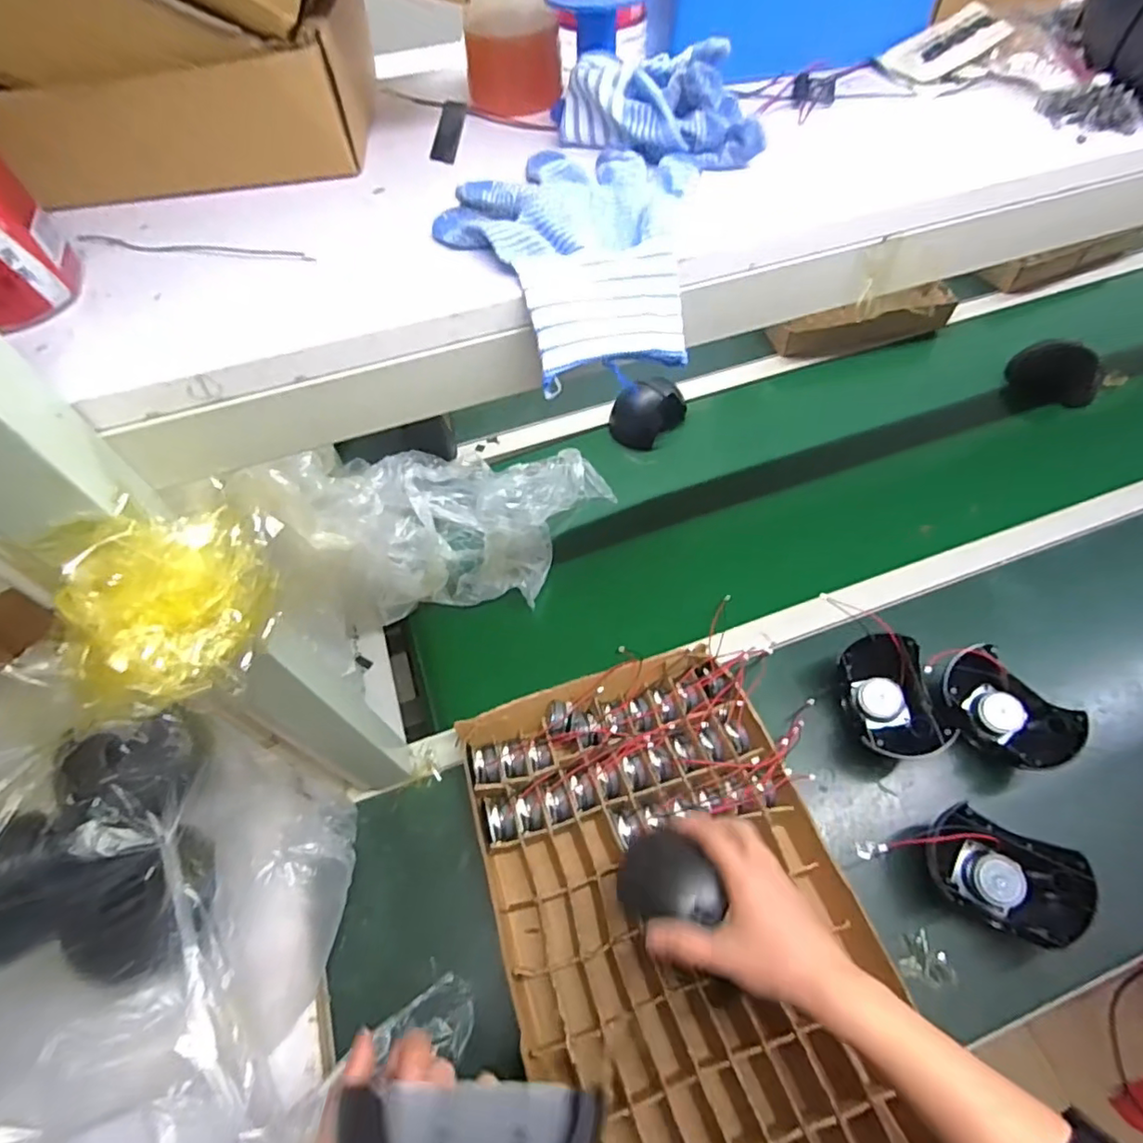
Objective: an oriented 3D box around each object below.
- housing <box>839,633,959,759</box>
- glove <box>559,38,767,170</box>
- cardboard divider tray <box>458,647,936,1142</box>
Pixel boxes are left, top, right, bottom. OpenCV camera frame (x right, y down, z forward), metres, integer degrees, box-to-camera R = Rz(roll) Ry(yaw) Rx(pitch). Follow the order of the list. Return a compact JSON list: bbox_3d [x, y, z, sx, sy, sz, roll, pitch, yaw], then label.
[{"bbox_3d":[0.346,0.144,0.641,0.085,0.074,0.128,-5,58,-1],"label":"housing"},{"bbox_3d":[0.049,-0.286,0.350,0.151,0.045,0.069,32,64,20],"label":"glove"},{"bbox_3d":[0.100,0.320,0.551,0.326,0.057,0.470,-15,58,-7],"label":"cardboard divider tray"}]

